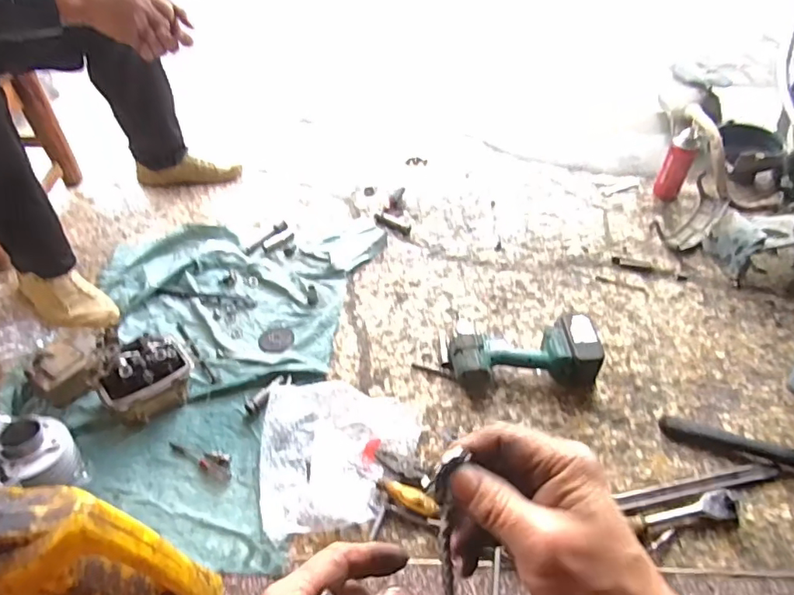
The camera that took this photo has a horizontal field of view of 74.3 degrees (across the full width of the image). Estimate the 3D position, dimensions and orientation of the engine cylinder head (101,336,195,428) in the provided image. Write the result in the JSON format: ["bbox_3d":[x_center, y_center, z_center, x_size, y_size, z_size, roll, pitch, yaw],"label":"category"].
[{"bbox_3d":[-0.400,0.133,0.848,0.095,0.088,0.131,35,54,29],"label":"engine cylinder head"}]

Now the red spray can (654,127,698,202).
[{"bbox_3d":[0.675,-0.315,1.247,0.058,0.156,0.056,1,45,-1],"label":"red spray can"}]

